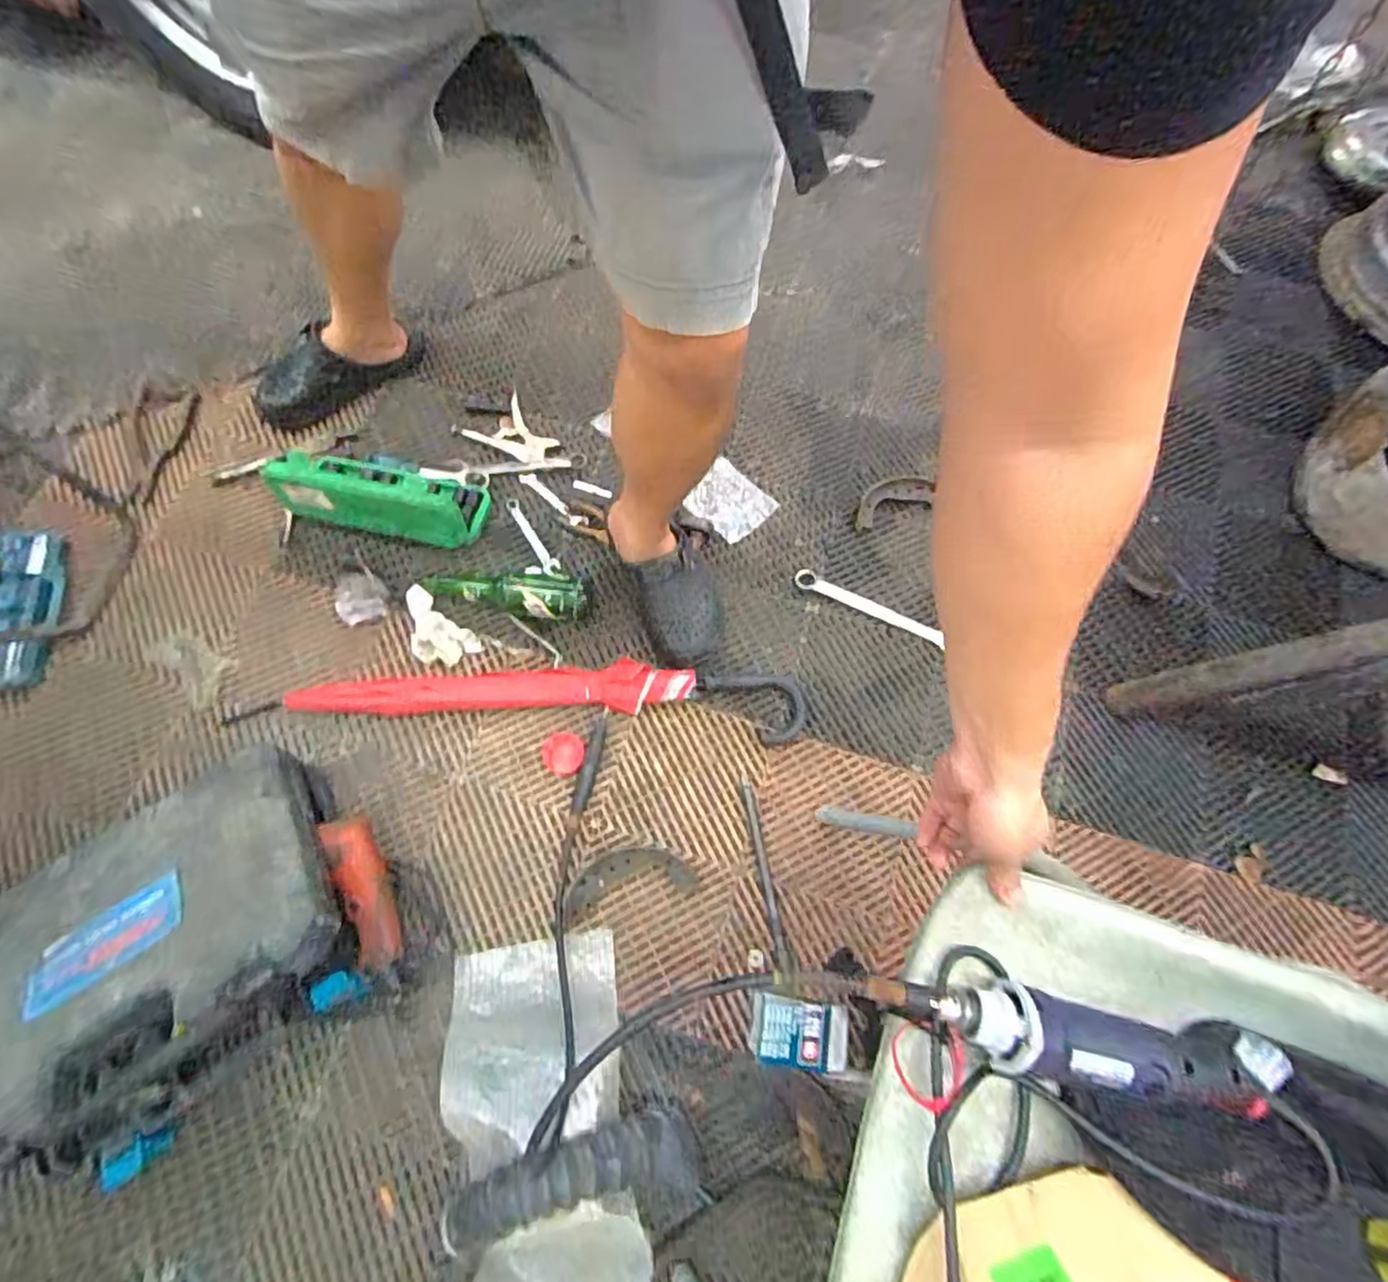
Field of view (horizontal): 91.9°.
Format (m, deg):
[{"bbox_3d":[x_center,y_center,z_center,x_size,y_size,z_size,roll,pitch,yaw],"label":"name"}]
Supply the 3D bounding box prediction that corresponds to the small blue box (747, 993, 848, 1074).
[{"bbox_3d":[0.124,0.456,0.786,0.106,0.070,0.068,9,68,1],"label":"small blue box"}]

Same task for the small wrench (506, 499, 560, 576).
[{"bbox_3d":[-0.255,-0.167,1.062,0.025,0.005,0.150,-29,73,-13],"label":"small wrench"}]

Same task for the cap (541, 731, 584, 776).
[{"bbox_3d":[-0.181,0.156,0.927,0.057,0.012,0.058,-2,69,-4],"label":"cap"}]

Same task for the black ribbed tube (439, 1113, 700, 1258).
[{"bbox_3d":[-0.113,0.520,0.647,0.241,0.055,0.073,-4,68,-20],"label":"black ribbed tube"}]

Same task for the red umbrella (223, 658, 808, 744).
[{"bbox_3d":[-0.242,0.075,0.944,0.800,0.044,0.112,2,69,-2],"label":"red umbrella"}]

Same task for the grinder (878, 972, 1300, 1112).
[{"bbox_3d":[0.284,0.291,0.487,0.313,0.065,0.056,12,69,0],"label":"grinder"}]

